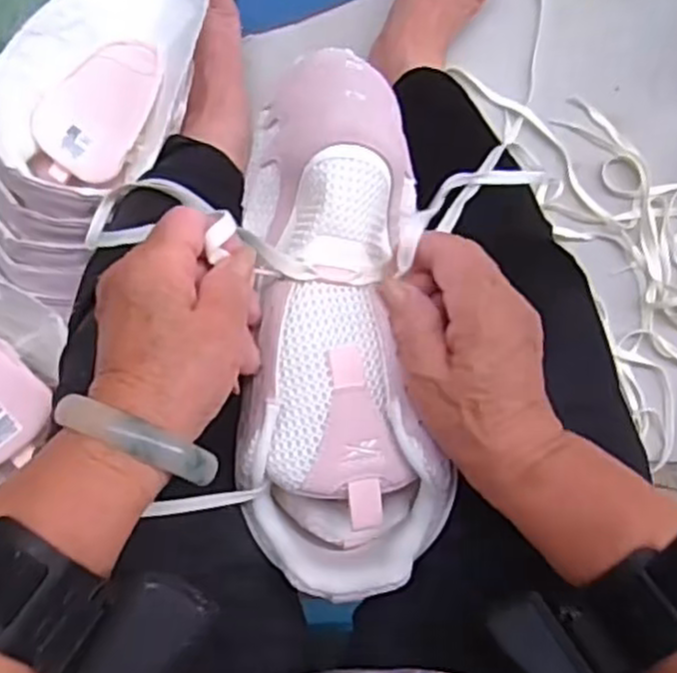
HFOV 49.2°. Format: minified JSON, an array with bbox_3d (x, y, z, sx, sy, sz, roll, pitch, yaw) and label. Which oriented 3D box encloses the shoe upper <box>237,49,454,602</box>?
[{"bbox_3d":[0.001,-0.010,0.370,0.098,0.059,0.267,-2,85,-1],"label":"shoe upper"}]

